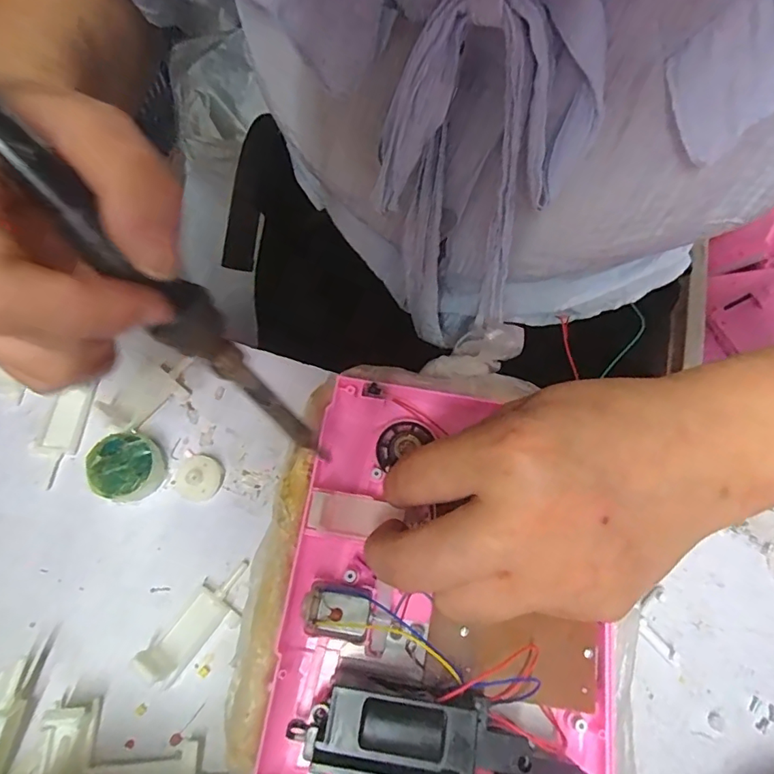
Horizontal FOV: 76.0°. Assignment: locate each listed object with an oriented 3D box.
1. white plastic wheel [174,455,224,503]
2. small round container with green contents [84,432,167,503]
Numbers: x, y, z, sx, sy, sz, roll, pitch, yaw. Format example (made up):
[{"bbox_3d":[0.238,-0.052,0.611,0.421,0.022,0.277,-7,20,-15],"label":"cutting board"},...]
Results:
[{"bbox_3d":[-0.098,0.046,0.255,0.024,0.007,0.023,1,67,-2],"label":"white plastic wheel"},{"bbox_3d":[-0.131,0.041,0.250,0.032,0.017,0.033,1,67,-2],"label":"small round container with green contents"}]

